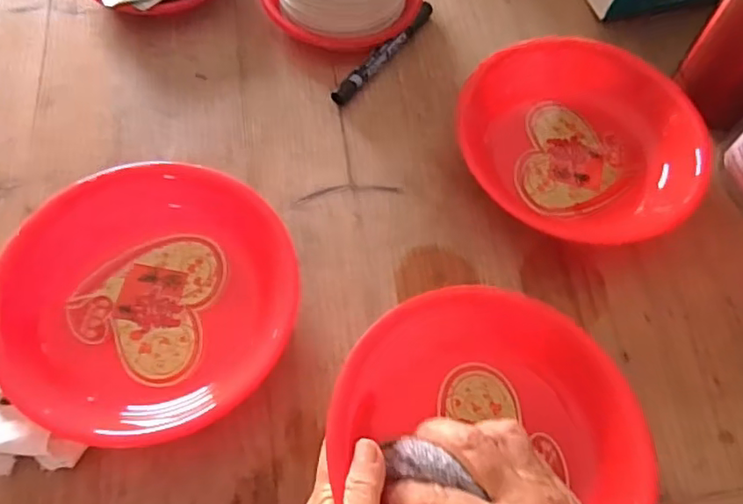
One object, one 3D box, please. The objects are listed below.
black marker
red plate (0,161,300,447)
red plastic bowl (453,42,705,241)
[{"bbox_3d":[0.013,-0.176,0.539,0.014,0.018,0.141,34,67,14],"label":"black marker"},{"bbox_3d":[-0.145,0.031,0.409,0.183,0.056,0.171,1,63,-1],"label":"red plate"},{"bbox_3d":[0.166,-0.091,0.487,0.193,0.050,0.163,30,66,13],"label":"red plastic bowl"}]

